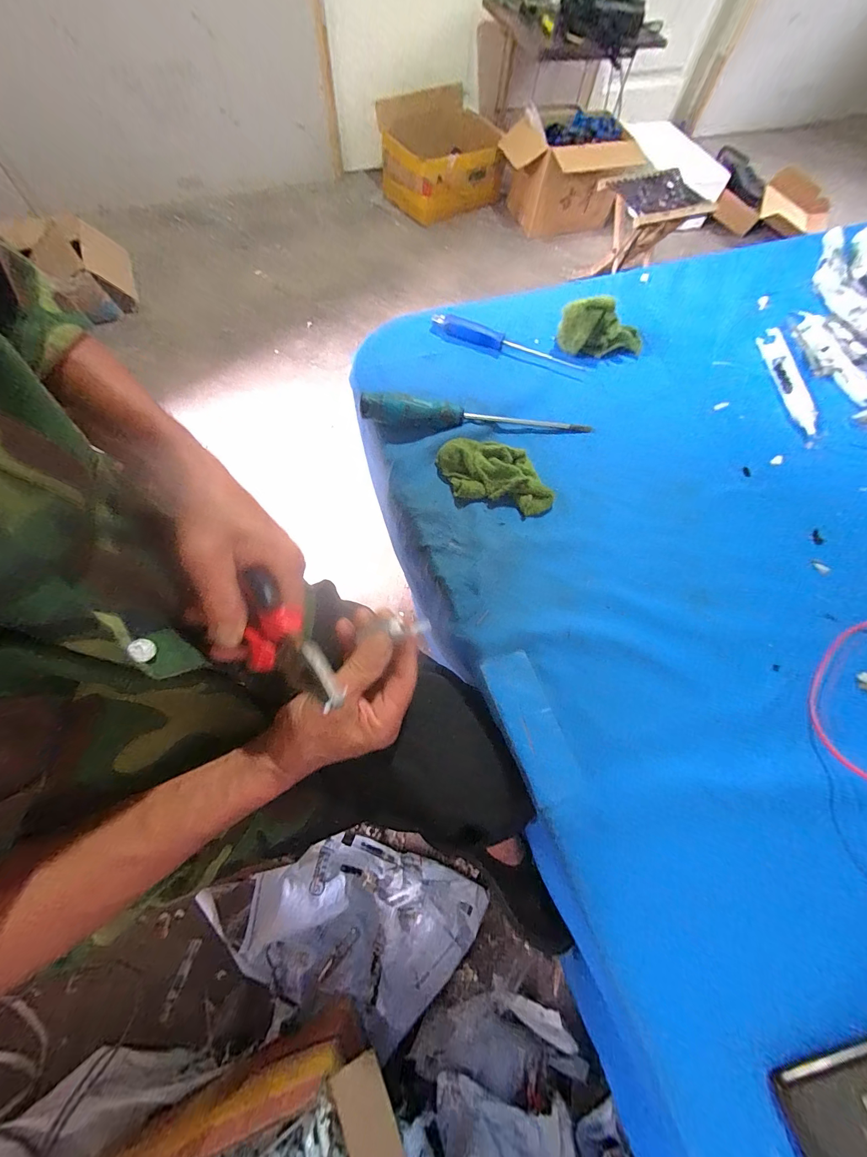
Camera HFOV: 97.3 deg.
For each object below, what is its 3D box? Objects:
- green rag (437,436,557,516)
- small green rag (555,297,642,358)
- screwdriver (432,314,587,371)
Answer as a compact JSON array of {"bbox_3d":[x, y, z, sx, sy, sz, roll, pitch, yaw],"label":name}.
[{"bbox_3d":[0.063,-0.107,0.383,0.118,0.028,0.063,16,68,4],"label":"green rag"},{"bbox_3d":[0.205,-0.298,0.457,0.105,0.052,0.030,3,68,-2],"label":"small green rag"},{"bbox_3d":[0.090,-0.284,0.460,0.189,0.016,0.018,19,68,5],"label":"screwdriver"}]

